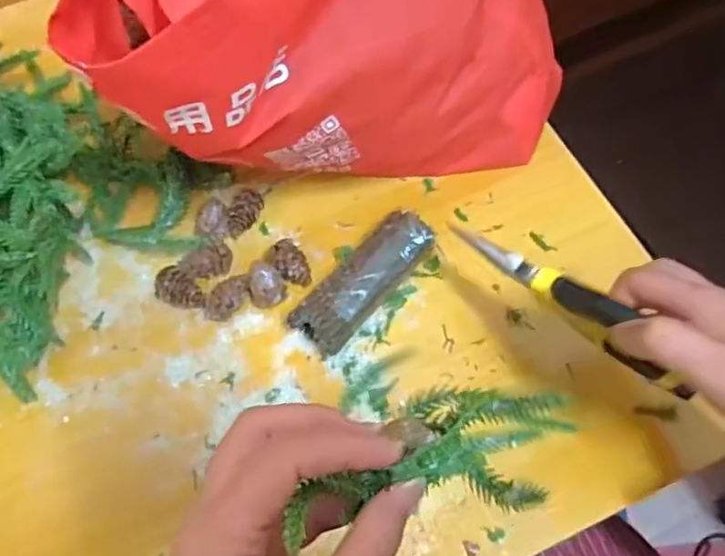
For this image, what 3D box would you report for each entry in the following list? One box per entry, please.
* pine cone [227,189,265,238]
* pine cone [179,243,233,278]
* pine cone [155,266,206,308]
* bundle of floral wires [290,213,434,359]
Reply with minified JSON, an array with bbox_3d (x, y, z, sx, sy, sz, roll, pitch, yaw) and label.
[{"bbox_3d":[-0.083,-0.047,0.440,0.019,0.021,0.033,13,64,8],"label":"pine cone"},{"bbox_3d":[-0.106,-0.012,0.424,0.035,0.021,0.022,-8,63,-2],"label":"pine cone"},{"bbox_3d":[-0.122,0.008,0.415,0.034,0.014,0.021,26,67,14],"label":"pine cone"},{"bbox_3d":[0.002,0.002,0.411,0.038,0.026,0.109,37,70,18],"label":"bundle of floral wires"}]

